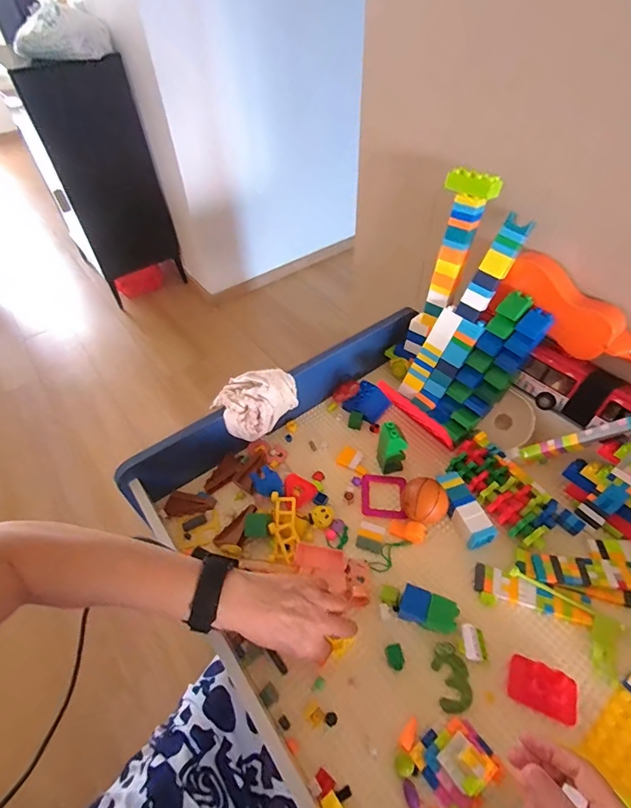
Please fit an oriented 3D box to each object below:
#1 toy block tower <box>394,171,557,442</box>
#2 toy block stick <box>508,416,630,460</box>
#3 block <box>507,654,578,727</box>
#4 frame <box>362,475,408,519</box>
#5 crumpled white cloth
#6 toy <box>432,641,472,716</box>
[{"bbox_3d":[0.230,-0.129,0.596,0.188,0.332,0.080,24,27,17],"label":"toy block tower"},{"bbox_3d":[0.340,0.050,0.545,0.161,0.016,0.020,-28,34,44],"label":"toy block stick"},{"bbox_3d":[0.231,0.291,0.417,0.061,0.029,0.042,21,53,20],"label":"block"},{"bbox_3d":[0.095,0.128,0.570,0.060,0.009,0.065,5,50,7],"label":"frame"},{"bbox_3d":[-0.085,-0.002,0.604,0.116,0.067,0.070,-33,55,-23],"label":"crumpled white cloth"},{"bbox_3d":[0.144,0.288,0.432,0.034,0.005,0.063,-4,49,-1],"label":"toy"}]

